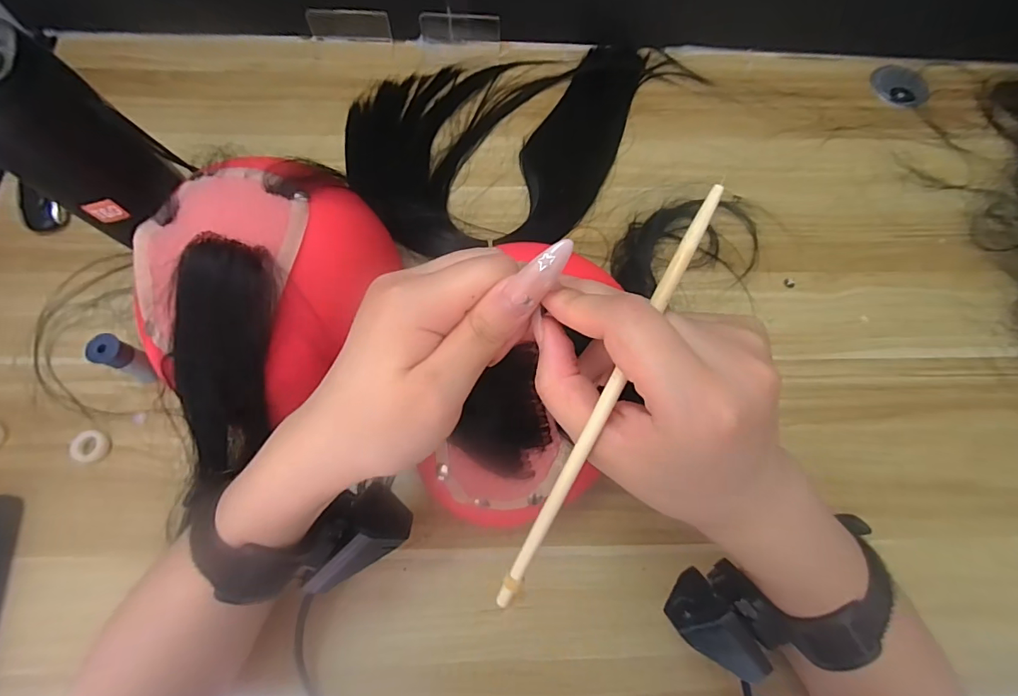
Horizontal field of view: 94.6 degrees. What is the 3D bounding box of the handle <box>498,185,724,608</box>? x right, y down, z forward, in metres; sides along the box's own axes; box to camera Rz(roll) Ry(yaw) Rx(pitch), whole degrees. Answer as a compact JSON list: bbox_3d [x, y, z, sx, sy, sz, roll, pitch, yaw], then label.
[{"bbox_3d":[0.033,0.027,0.172,0.006,0.004,0.176,26,105,7],"label":"handle"}]

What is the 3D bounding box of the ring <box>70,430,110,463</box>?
[{"bbox_3d":[-0.312,0.073,0.350,0.021,0.008,0.023,1,72,-2],"label":"ring"}]

